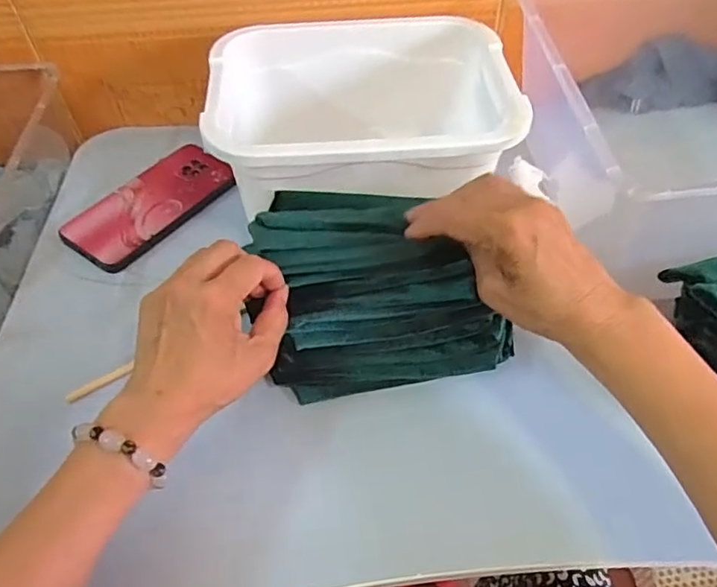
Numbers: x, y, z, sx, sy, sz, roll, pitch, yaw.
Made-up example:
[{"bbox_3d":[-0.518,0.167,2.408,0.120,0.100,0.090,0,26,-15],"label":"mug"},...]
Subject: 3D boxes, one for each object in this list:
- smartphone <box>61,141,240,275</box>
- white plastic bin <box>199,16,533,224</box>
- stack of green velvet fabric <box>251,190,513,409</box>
[{"bbox_3d":[-0.194,-0.085,0.538,0.074,0.011,0.159,33,59,23],"label":"smartphone"},{"bbox_3d":[0.001,-0.150,0.516,0.249,0.109,0.185,-7,52,-5],"label":"white plastic bin"},{"bbox_3d":[0.016,-0.013,0.424,0.171,0.093,0.138,-5,52,-3],"label":"stack of green velvet fabric"}]

